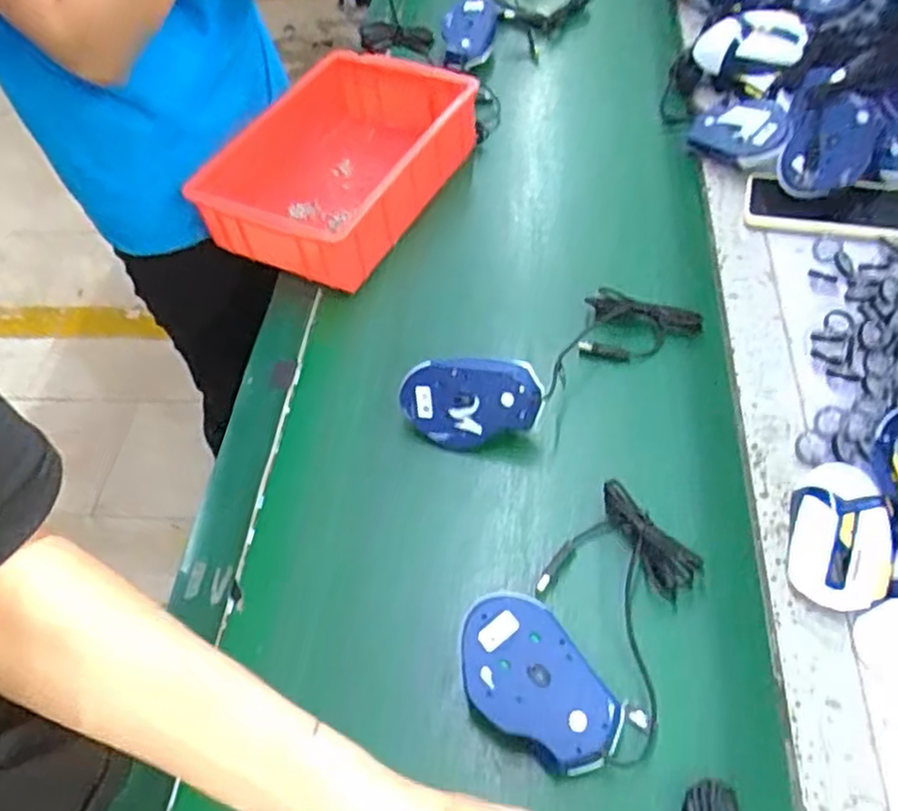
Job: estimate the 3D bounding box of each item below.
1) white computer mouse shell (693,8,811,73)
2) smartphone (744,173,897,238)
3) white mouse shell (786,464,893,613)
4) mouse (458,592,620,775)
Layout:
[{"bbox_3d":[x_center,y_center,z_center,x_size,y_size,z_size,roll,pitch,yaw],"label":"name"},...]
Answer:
[{"bbox_3d":[0.348,-0.425,0.851,0.125,0.062,0.049,17,54,43],"label":"white computer mouse shell"},{"bbox_3d":[0.386,-0.202,0.734,0.161,0.012,0.065,11,73,17],"label":"smartphone"},{"bbox_3d":[0.288,0.088,0.526,0.069,0.035,0.116,13,57,12],"label":"white mouse shell"},{"bbox_3d":[0.056,0.188,0.484,0.074,0.045,0.118,-31,59,-17],"label":"mouse"}]

